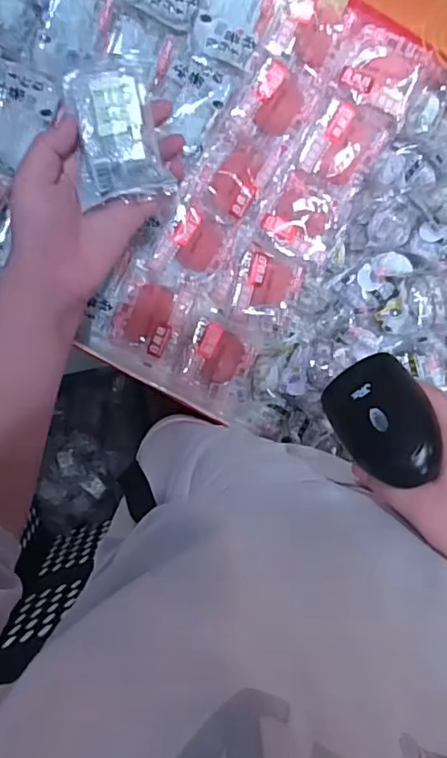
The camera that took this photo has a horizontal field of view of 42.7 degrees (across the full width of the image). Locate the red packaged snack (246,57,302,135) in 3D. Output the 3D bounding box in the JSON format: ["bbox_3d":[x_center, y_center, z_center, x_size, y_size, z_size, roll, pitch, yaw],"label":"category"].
[{"bbox_3d":[0.054,-0.274,0.560,0.050,0.013,0.062,16,96,-7],"label":"red packaged snack"}]

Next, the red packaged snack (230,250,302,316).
[{"bbox_3d":[0.046,-0.095,0.585,0.065,0.013,0.060,13,97,-6],"label":"red packaged snack"}]

